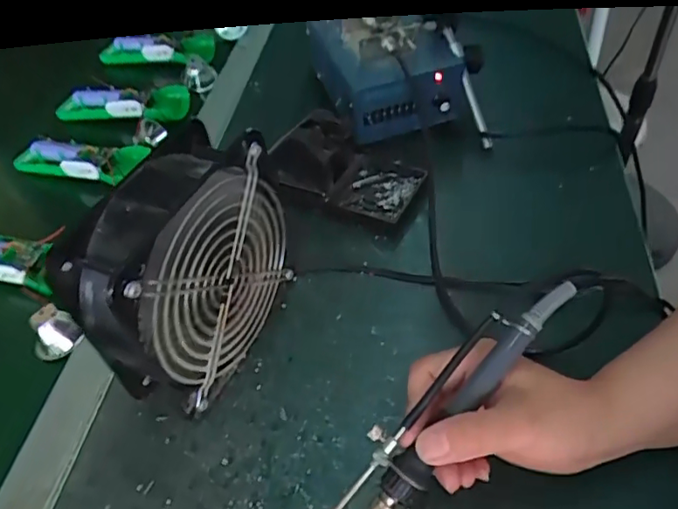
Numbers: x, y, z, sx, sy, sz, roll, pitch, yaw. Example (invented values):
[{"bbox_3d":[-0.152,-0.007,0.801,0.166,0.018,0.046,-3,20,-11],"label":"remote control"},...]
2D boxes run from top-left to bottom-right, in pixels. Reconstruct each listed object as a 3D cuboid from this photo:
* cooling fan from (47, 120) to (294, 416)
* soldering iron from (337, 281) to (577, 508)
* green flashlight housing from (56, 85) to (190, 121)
[{"bbox_3d":[-0.091,0.019,0.359,0.055,0.155,0.137,21,53,26],"label":"cooling fan"},{"bbox_3d":[0.048,0.090,0.299,0.203,0.023,0.029,-49,53,-3],"label":"soldering iron"},{"bbox_3d":[-0.221,-0.150,0.574,0.144,0.040,0.034,3,48,13],"label":"green flashlight housing"}]

